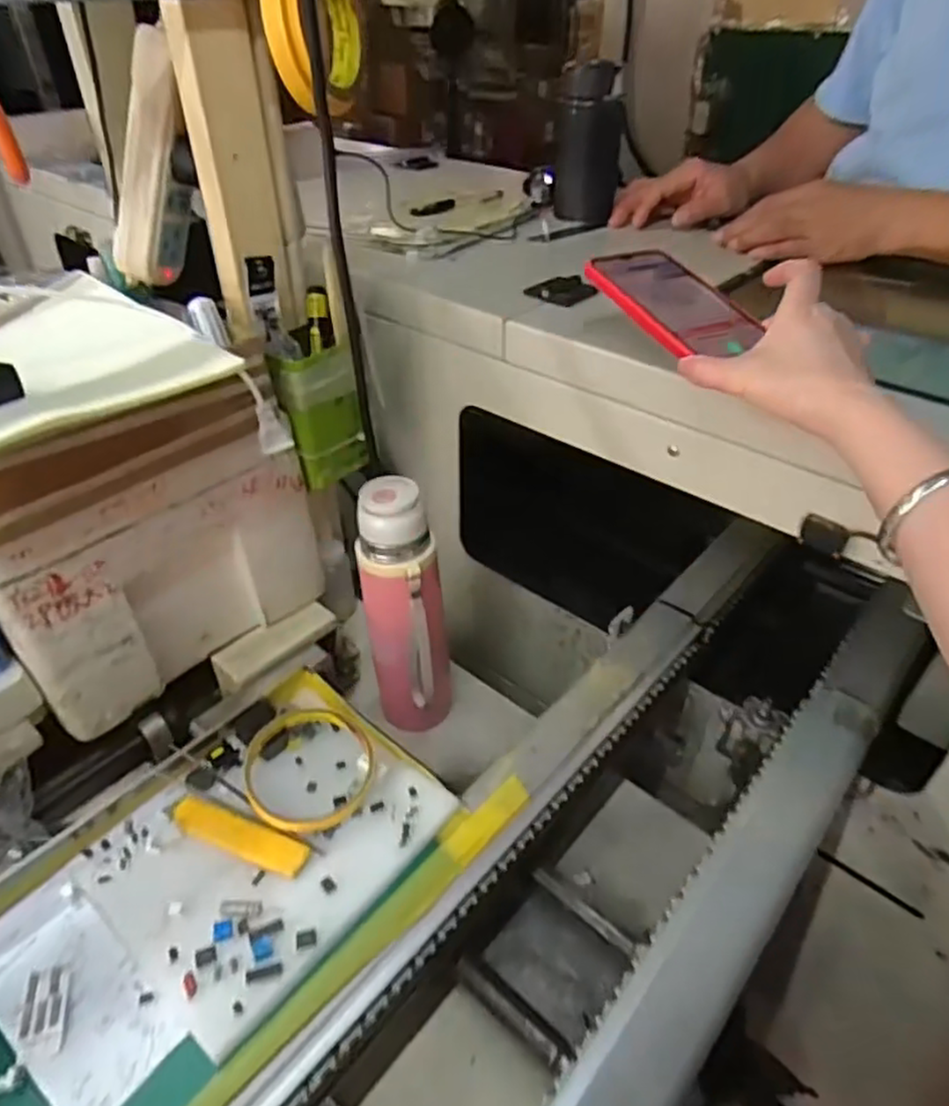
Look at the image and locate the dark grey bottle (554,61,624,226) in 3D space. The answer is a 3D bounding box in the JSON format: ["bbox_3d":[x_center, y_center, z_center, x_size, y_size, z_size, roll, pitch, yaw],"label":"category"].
[{"bbox_3d":[0.131,-0.462,0.798,0.068,0.149,0.060,11,41,12],"label":"dark grey bottle"}]

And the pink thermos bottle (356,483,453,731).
[{"bbox_3d":[-0.057,0.053,0.590,0.069,0.229,0.063,-6,40,-8],"label":"pink thermos bottle"}]

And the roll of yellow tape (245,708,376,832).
[{"bbox_3d":[-0.109,0.142,0.473,0.084,0.018,0.086,-7,40,-9],"label":"roll of yellow tape"}]

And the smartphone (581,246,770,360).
[{"bbox_3d":[0.143,-0.179,0.500,0.078,0.010,0.135,-19,53,-23],"label":"smartphone"}]

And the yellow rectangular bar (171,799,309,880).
[{"bbox_3d":[-0.152,0.178,0.445,0.101,0.008,0.021,14,42,16],"label":"yellow rectangular bar"}]

